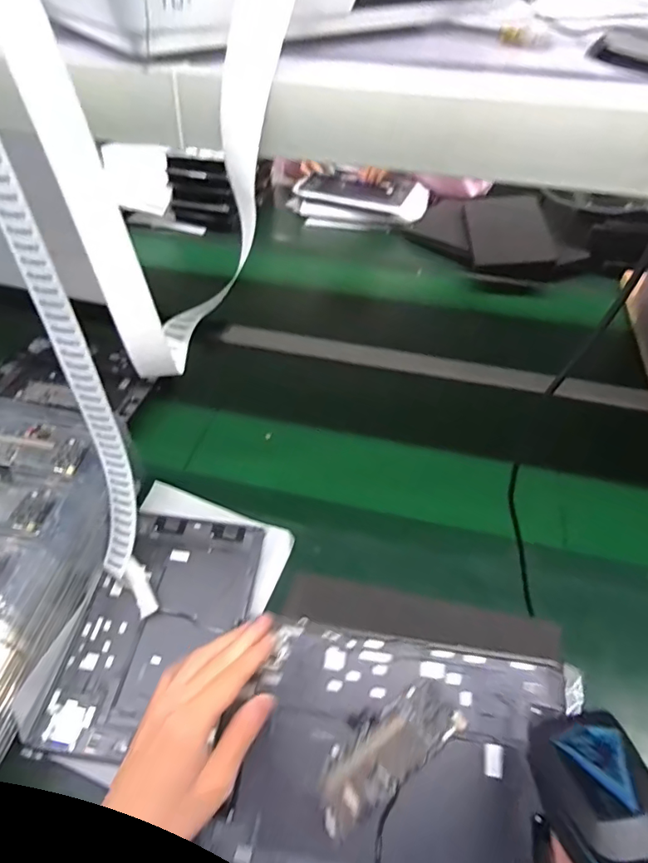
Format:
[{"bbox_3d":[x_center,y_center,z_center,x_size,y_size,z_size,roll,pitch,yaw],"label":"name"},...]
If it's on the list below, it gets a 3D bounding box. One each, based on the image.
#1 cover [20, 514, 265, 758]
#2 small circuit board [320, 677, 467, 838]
[{"bbox_3d":[-0.169,0.201,0.545,0.161,0.011,0.251,7,47,5],"label":"cover"},{"bbox_3d":[0.047,0.244,0.392,0.123,0.006,0.046,-34,68,-11],"label":"small circuit board"}]

